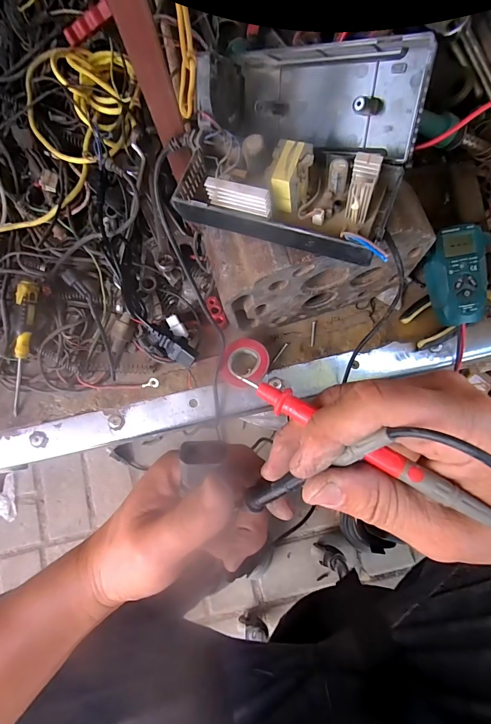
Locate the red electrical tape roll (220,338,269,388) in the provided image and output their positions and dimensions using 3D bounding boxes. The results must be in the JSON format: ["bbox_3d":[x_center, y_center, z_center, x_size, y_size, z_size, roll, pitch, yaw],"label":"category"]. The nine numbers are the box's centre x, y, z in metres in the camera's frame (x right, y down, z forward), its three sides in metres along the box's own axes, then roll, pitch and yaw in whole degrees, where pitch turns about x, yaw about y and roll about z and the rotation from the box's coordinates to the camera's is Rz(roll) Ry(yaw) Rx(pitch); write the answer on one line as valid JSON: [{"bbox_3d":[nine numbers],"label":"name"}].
[{"bbox_3d":[0.000,0.002,0.426,0.054,0.024,0.058,-1,78,4],"label":"red electrical tape roll"}]

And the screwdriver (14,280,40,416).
[{"bbox_3d":[-0.277,-0.017,0.438,0.021,0.023,0.163,12,100,4],"label":"screwdriver"}]

